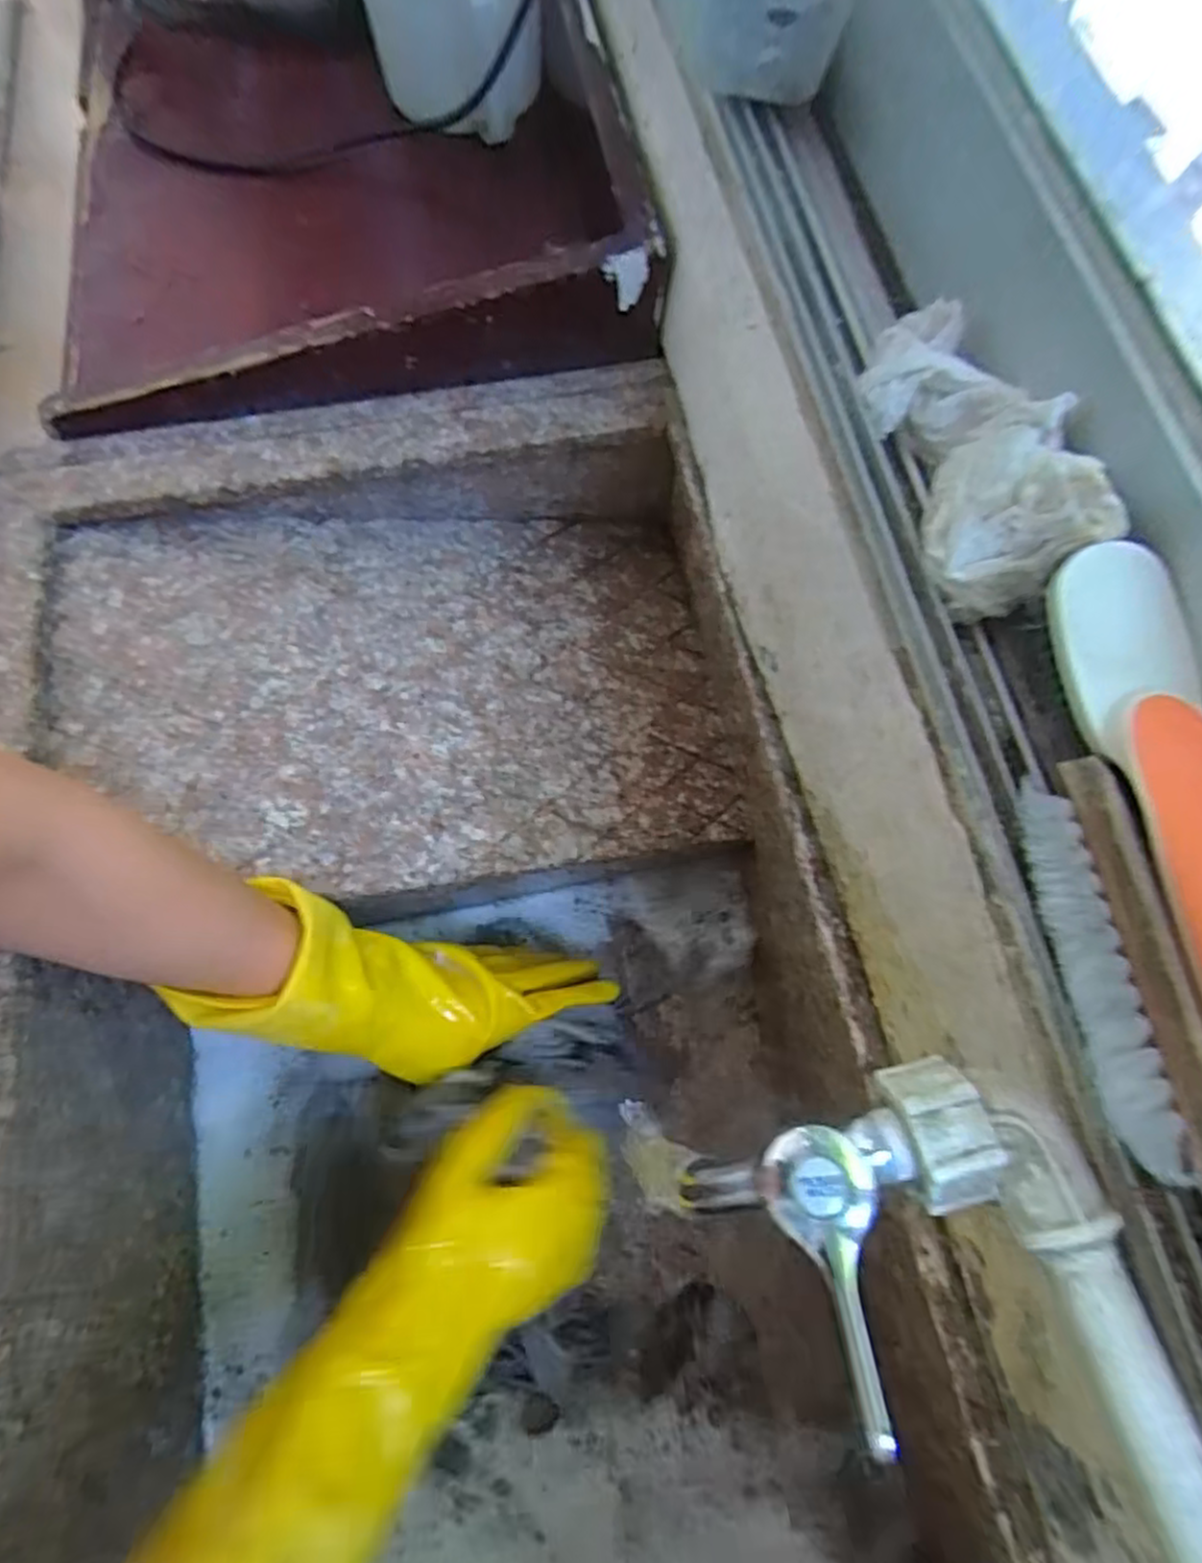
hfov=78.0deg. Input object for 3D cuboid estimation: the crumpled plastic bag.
[{"bbox_3d":[0.136,-0.131,0.277,0.039,0.051,0.137,-10,70,-2],"label":"crumpled plastic bag"}]

